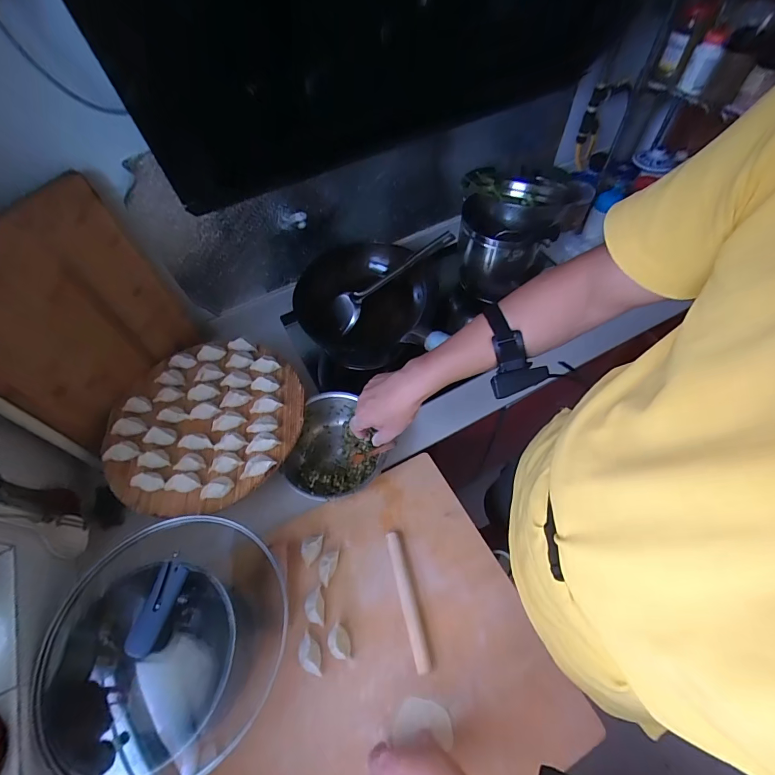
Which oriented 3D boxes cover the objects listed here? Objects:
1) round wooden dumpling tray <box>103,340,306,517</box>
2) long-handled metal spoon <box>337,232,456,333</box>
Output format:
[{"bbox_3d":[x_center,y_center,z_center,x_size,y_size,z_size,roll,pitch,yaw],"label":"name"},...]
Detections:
[{"bbox_3d":[-0.357,0.056,0.774,0.365,0.045,0.363,-1,58,2],"label":"round wooden dumpling tray"},{"bbox_3d":[0.012,-0.249,0.907,0.325,0.046,0.077,-33,60,8],"label":"long-handled metal spoon"}]

